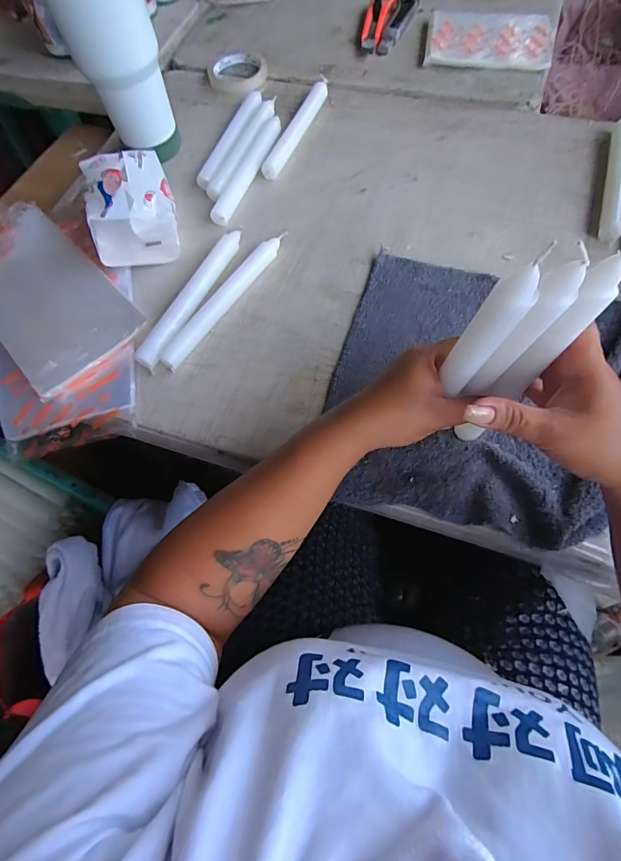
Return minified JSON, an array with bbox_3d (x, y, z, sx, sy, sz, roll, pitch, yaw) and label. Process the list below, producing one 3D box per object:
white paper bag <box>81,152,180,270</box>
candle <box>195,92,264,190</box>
[{"bbox_3d":[-0.206,-0.261,0.482,0.091,0.071,0.110,-18,66,-3],"label":"white paper bag"},{"bbox_3d":[-0.106,-0.408,0.580,0.026,0.019,0.210,15,68,11],"label":"candle"}]

